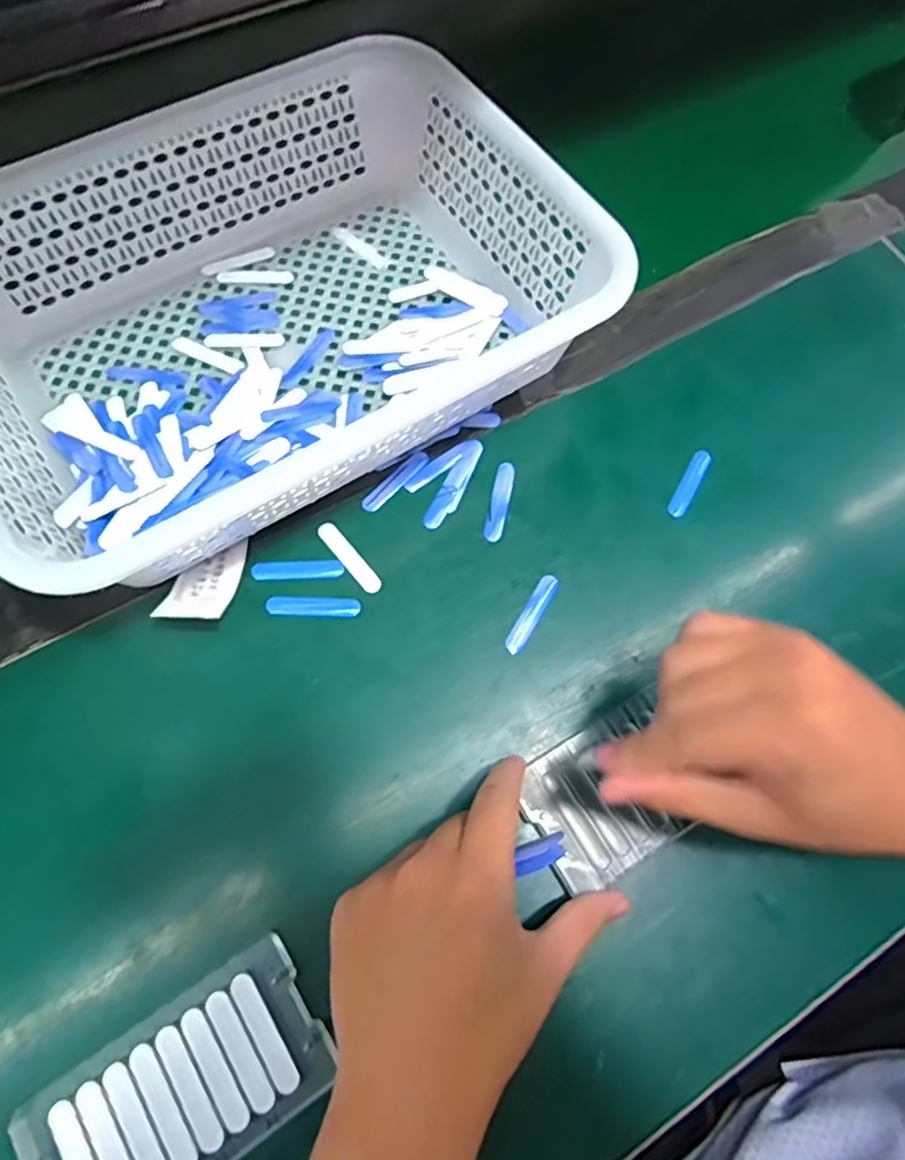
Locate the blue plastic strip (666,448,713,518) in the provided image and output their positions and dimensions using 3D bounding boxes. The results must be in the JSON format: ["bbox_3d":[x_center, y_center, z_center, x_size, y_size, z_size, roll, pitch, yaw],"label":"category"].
[{"bbox_3d":[0.147,-0.061,0.406,0.012,0.004,0.052,29,70,8],"label":"blue plastic strip"}]

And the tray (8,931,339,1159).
[{"bbox_3d":[-0.118,0.221,0.282,0.122,0.013,0.067,-31,73,-14],"label":"tray"}]

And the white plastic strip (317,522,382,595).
[{"bbox_3d":[-0.059,-0.014,0.374,0.011,0.004,0.052,-38,75,-16],"label":"white plastic strip"}]

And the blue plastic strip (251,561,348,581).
[{"bbox_3d":[-0.087,-0.006,0.370,0.050,0.004,0.011,-3,69,-4],"label":"blue plastic strip"}]

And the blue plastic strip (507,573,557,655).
[{"bbox_3d":[0.045,0.019,0.369,0.012,0.004,0.051,29,70,8],"label":"blue plastic strip"}]

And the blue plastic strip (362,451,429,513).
[{"bbox_3d":[-0.035,-0.060,0.393,0.012,0.004,0.051,40,72,12],"label":"blue plastic strip"}]

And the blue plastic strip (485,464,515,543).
[{"bbox_3d":[0.028,-0.048,0.392,0.012,0.004,0.052,11,69,1],"label":"blue plastic strip"}]

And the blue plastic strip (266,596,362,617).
[{"bbox_3d":[-0.078,0.015,0.365,0.051,0.004,0.011,1,69,-2],"label":"blue plastic strip"}]

